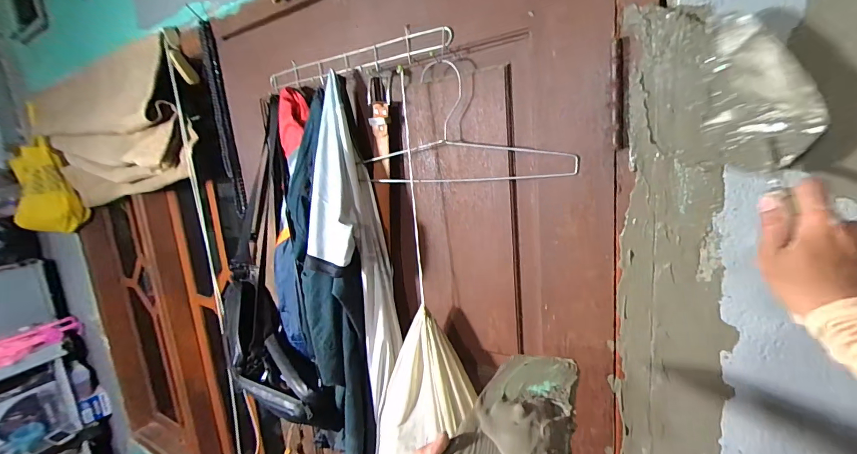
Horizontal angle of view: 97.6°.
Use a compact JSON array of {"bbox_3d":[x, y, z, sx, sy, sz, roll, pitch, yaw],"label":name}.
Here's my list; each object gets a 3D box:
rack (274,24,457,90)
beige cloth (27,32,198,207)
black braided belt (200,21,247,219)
[{"bbox_3d":[-0.151,-0.297,0.676,0.417,0.047,0.052,1,12,31],"label":"rack"},{"bbox_3d":[-1.027,-0.289,1.184,0.945,0.395,0.179,2,13,36],"label":"beige cloth"},{"bbox_3d":[-0.496,-0.253,0.911,0.034,0.437,0.034,-11,12,-26],"label":"black braided belt"}]

